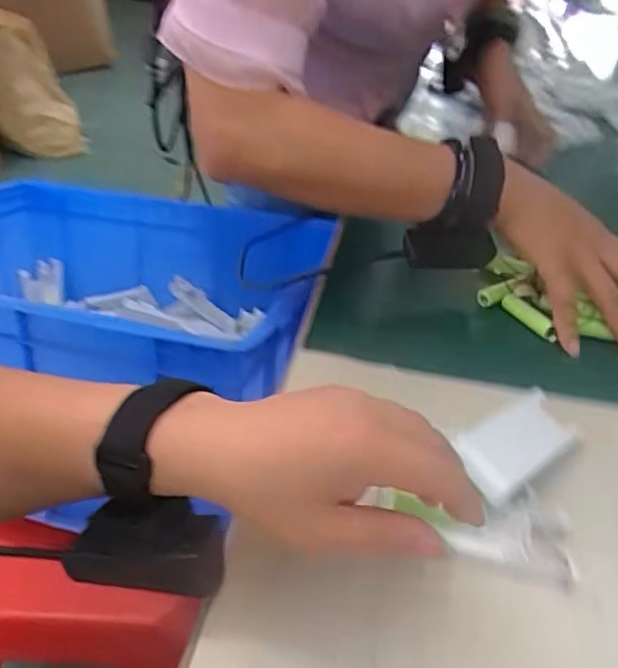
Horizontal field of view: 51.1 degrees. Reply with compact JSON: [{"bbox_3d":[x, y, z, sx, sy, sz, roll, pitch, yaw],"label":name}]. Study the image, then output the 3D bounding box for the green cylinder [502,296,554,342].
[{"bbox_3d":[0.176,-0.015,0.517,0.013,0.014,0.051,-14,40,-22],"label":"green cylinder"}]

